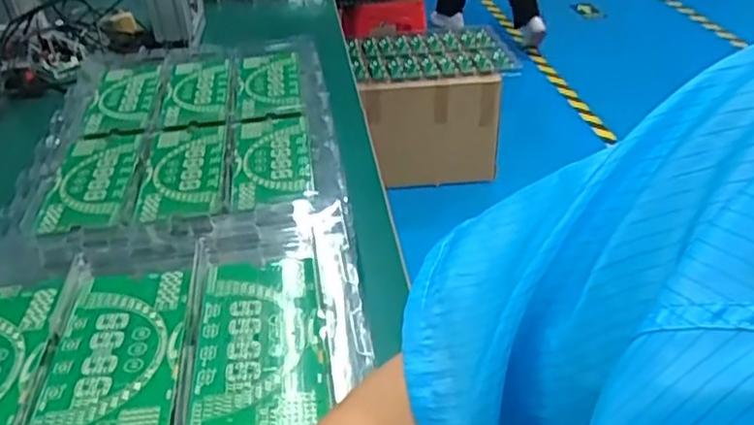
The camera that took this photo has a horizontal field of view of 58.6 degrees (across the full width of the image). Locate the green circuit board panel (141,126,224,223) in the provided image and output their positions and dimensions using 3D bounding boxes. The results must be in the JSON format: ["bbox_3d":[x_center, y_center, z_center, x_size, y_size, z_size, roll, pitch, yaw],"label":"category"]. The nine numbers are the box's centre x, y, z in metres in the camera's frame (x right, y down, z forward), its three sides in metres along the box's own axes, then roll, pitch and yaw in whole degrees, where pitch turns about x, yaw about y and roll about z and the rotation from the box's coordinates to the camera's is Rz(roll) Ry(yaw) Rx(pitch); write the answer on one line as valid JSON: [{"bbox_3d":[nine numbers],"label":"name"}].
[{"bbox_3d":[-0.286,-0.067,0.996,0.110,0.011,0.266,-8,38,-5],"label":"green circuit board panel"}]

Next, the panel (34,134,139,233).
[{"bbox_3d":[-0.415,-0.050,0.981,0.107,0.010,0.257,-4,39,-4],"label":"panel"}]

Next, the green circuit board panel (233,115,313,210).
[{"bbox_3d":[-0.158,-0.083,0.995,0.107,0.010,0.233,-8,40,-5],"label":"green circuit board panel"}]

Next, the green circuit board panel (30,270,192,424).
[{"bbox_3d":[-0.241,0.127,0.623,0.112,0.008,0.233,-8,32,-4],"label":"green circuit board panel"}]

